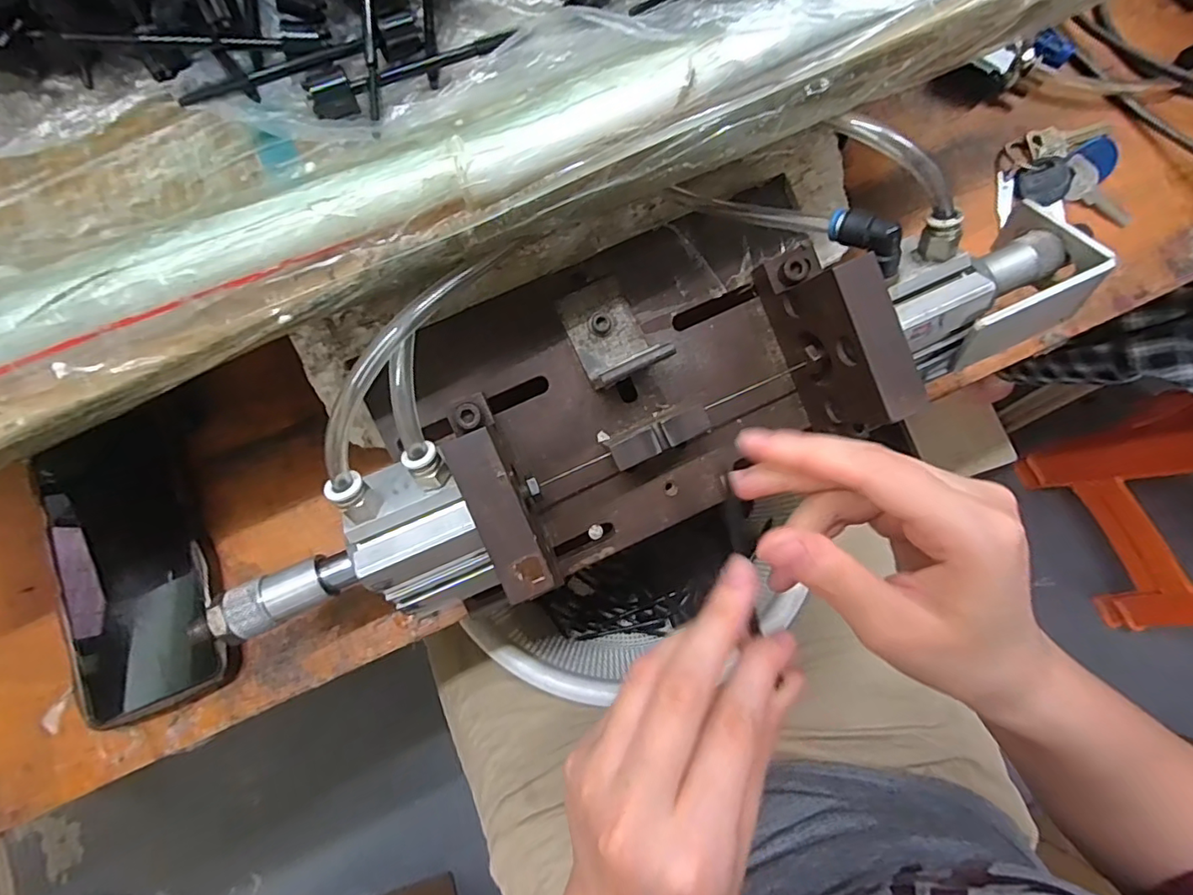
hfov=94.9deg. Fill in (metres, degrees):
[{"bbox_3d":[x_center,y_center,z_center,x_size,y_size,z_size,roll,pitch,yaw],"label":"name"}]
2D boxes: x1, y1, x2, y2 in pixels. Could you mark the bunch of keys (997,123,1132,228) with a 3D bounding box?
[{"bbox_3d":[0.299,-0.178,0.351,0.076,0.012,0.068,-2,77,1],"label":"bunch of keys"}]

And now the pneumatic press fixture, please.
[{"bbox_3d":[0.021,-0.031,0.276,0.424,0.111,0.138,-25,78,-4],"label":"pneumatic press fixture"}]

